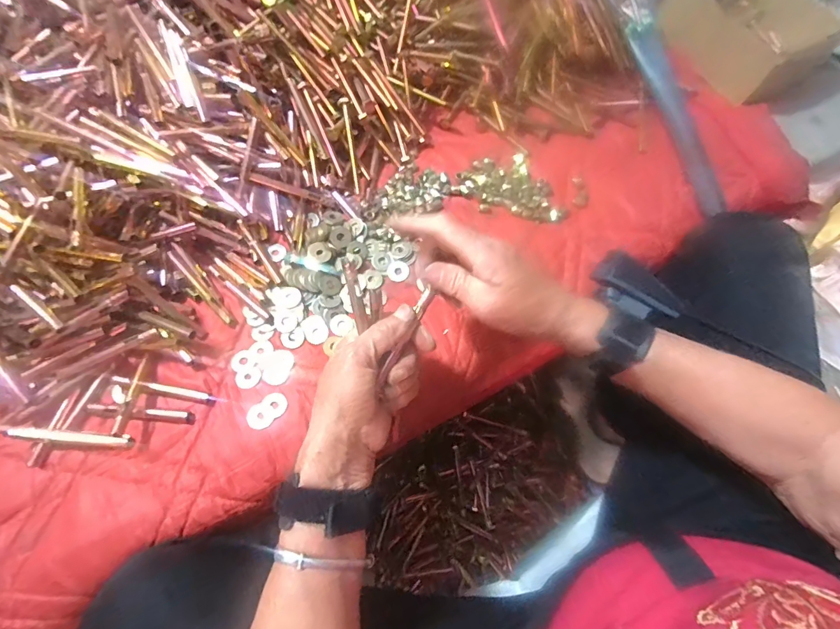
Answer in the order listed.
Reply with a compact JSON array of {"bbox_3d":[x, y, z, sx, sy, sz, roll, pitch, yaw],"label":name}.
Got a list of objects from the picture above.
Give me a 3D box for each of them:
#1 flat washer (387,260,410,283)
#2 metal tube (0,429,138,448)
[{"bbox_3d":[-0.023,-0.046,0.442,0.023,0.004,0.024,1,68,-2],"label":"flat washer"},{"bbox_3d":[-0.299,0.105,0.357,0.098,0.013,0.012,2,68,-1],"label":"metal tube"}]

